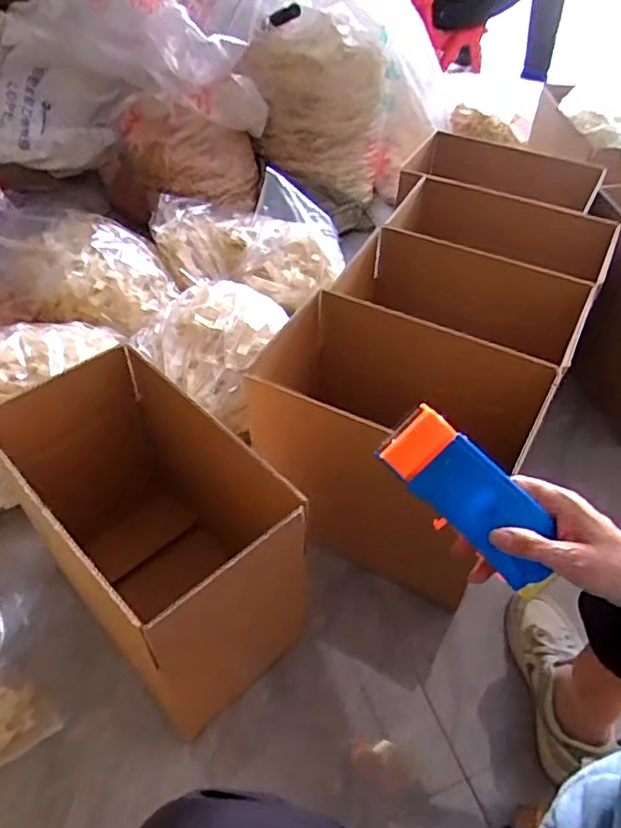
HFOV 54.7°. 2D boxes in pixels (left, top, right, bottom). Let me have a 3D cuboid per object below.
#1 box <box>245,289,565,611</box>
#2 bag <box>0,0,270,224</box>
[{"bbox_3d":[0.110,0.052,0.886,0.367,0.372,0.189,20,50,16],"label":"box"},{"bbox_3d":[-0.469,-0.847,1.465,0.710,0.403,0.433,12,48,10],"label":"bag"}]

